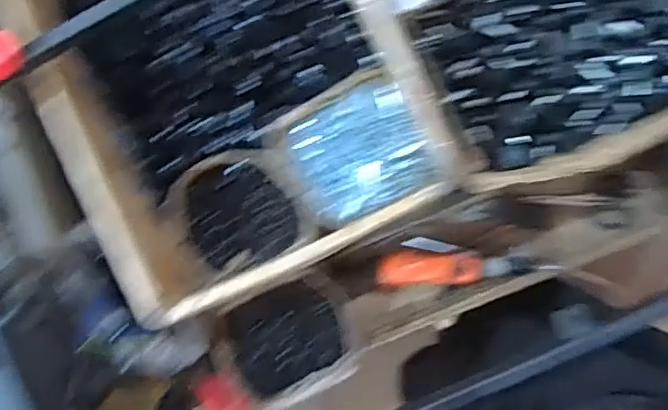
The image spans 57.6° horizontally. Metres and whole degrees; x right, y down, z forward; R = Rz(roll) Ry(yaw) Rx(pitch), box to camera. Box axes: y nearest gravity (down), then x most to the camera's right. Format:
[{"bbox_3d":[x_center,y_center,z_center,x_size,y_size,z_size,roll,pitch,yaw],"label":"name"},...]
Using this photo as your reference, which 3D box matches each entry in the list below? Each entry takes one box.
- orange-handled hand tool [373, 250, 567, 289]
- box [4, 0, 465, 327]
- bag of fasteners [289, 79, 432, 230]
[{"bbox_3d":[0.165,0.077,0.771,0.218,0.034,0.046,-6,90,7],"label":"orange-handled hand tool"},{"bbox_3d":[-0.123,-0.183,0.673,0.363,0.132,0.519,-23,88,7],"label":"box"},{"bbox_3d":[0.030,-0.062,0.694,0.140,0.058,0.136,-24,88,7],"label":"bag of fasteners"}]

